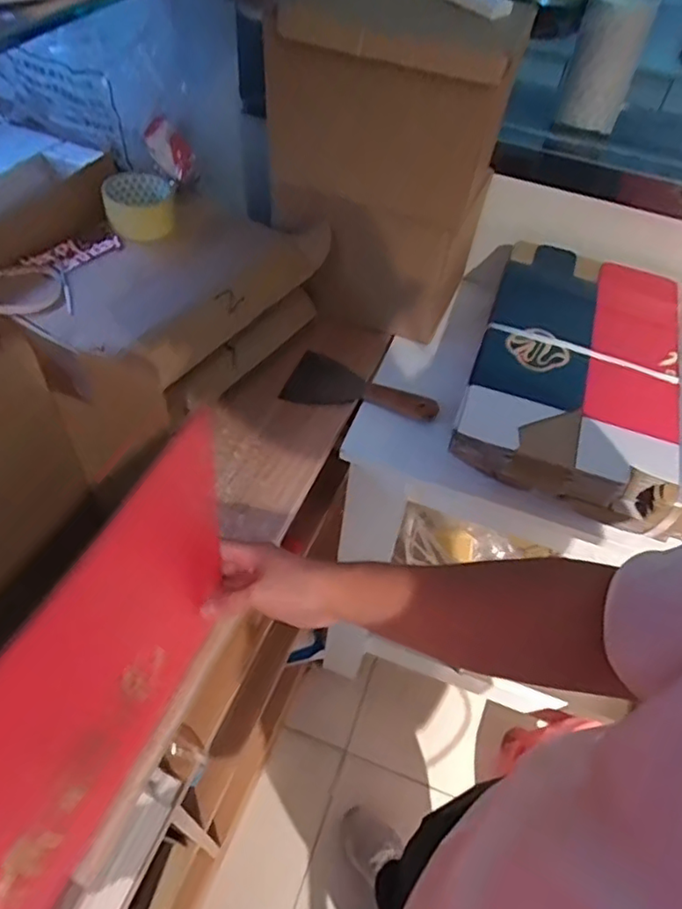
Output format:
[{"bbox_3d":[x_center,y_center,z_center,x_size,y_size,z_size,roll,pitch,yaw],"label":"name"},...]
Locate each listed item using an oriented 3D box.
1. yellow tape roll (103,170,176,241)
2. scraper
[{"bbox_3d":[-0.257,-0.320,0.767,0.080,0.059,0.080,-9,53,-12],"label":"yellow tape roll"},{"bbox_3d":[0.029,-0.087,0.775,0.194,0.022,0.074,10,52,3],"label":"scraper"}]

